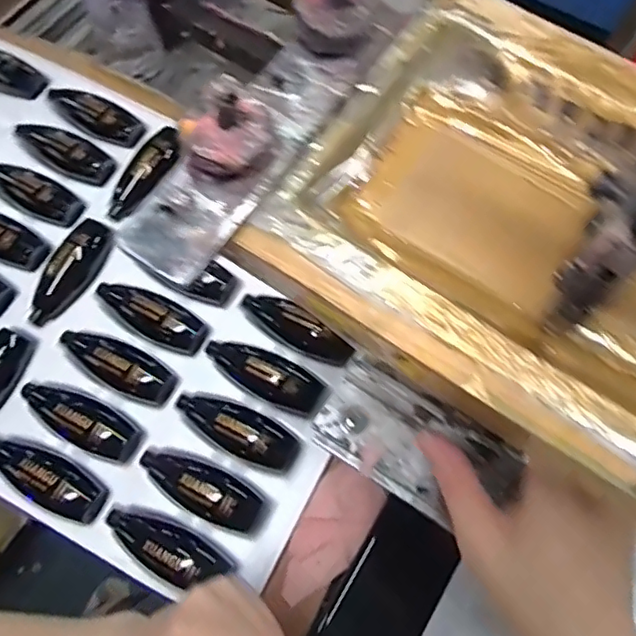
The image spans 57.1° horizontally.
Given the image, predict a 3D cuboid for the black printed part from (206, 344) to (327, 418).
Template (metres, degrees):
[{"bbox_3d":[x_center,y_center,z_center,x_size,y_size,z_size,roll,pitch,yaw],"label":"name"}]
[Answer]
[{"bbox_3d":[-0.042,0.044,0.474,0.103,0.021,0.037,28,71,9],"label":"black printed part"}]

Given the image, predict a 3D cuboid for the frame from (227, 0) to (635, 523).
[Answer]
[{"bbox_3d":[0.107,-0.021,0.220,0.226,0.029,0.161,33,72,10],"label":"frame"}]

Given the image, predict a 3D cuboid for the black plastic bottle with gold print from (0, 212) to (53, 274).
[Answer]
[{"bbox_3d":[-0.288,-0.078,0.519,0.105,0.024,0.040,32,72,10],"label":"black plastic bottle with gold print"}]

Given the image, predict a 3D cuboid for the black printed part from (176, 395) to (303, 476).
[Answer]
[{"bbox_3d":[-0.063,0.085,0.459,0.102,0.025,0.039,27,71,9],"label":"black printed part"}]

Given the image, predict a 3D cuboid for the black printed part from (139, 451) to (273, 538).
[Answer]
[{"bbox_3d":[-0.087,0.128,0.442,0.104,0.026,0.039,25,71,8],"label":"black printed part"}]

